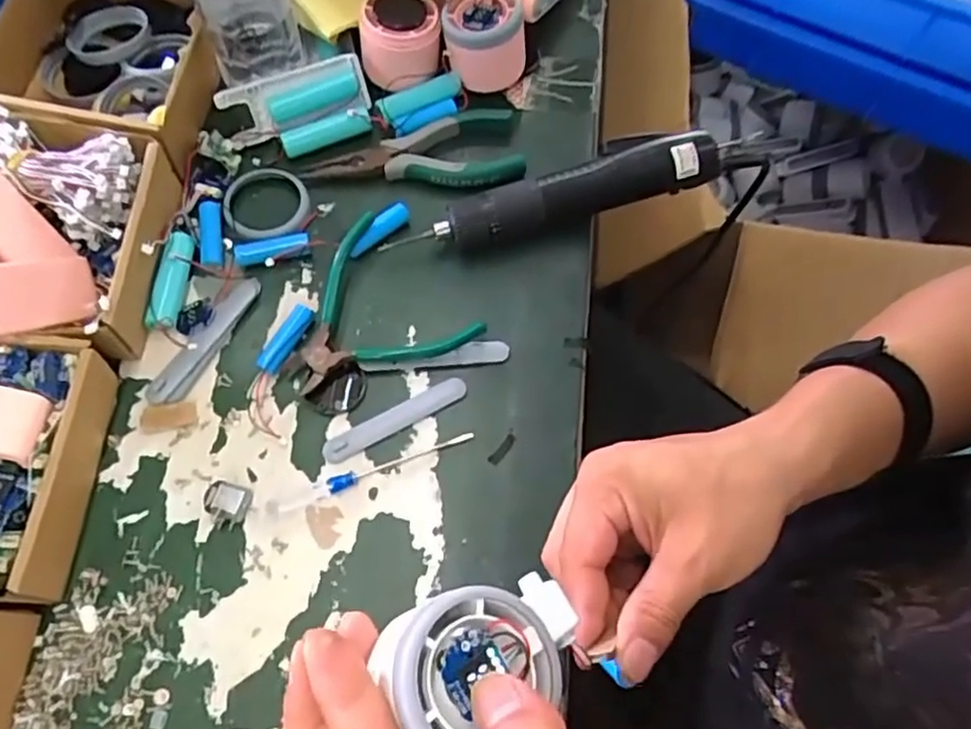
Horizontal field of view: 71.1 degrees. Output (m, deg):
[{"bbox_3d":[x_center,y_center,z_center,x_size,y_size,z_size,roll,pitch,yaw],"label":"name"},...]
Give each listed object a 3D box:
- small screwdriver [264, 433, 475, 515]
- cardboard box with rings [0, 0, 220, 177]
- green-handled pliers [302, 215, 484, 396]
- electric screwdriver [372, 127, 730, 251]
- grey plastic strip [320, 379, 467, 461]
[{"bbox_3d":[-0.068,0.064,0.406,0.126,0.005,0.009,-19,69,-11],"label":"small screwdriver"},{"bbox_3d":[-0.269,-0.227,0.488,0.149,0.049,0.171,6,66,-1],"label":"cardboard box with rings"},{"bbox_3d":[-0.071,-0.046,0.444,0.113,0.024,0.104,-15,68,-10],"label":"green-handled pliers"},{"bbox_3d":[0.054,-0.116,0.471,0.248,0.042,0.037,-15,68,-10],"label":"electric screwdriver"},{"bbox_3d":[-0.055,0.034,0.421,0.094,0.004,0.015,-27,71,-14],"label":"grey plastic strip"}]

